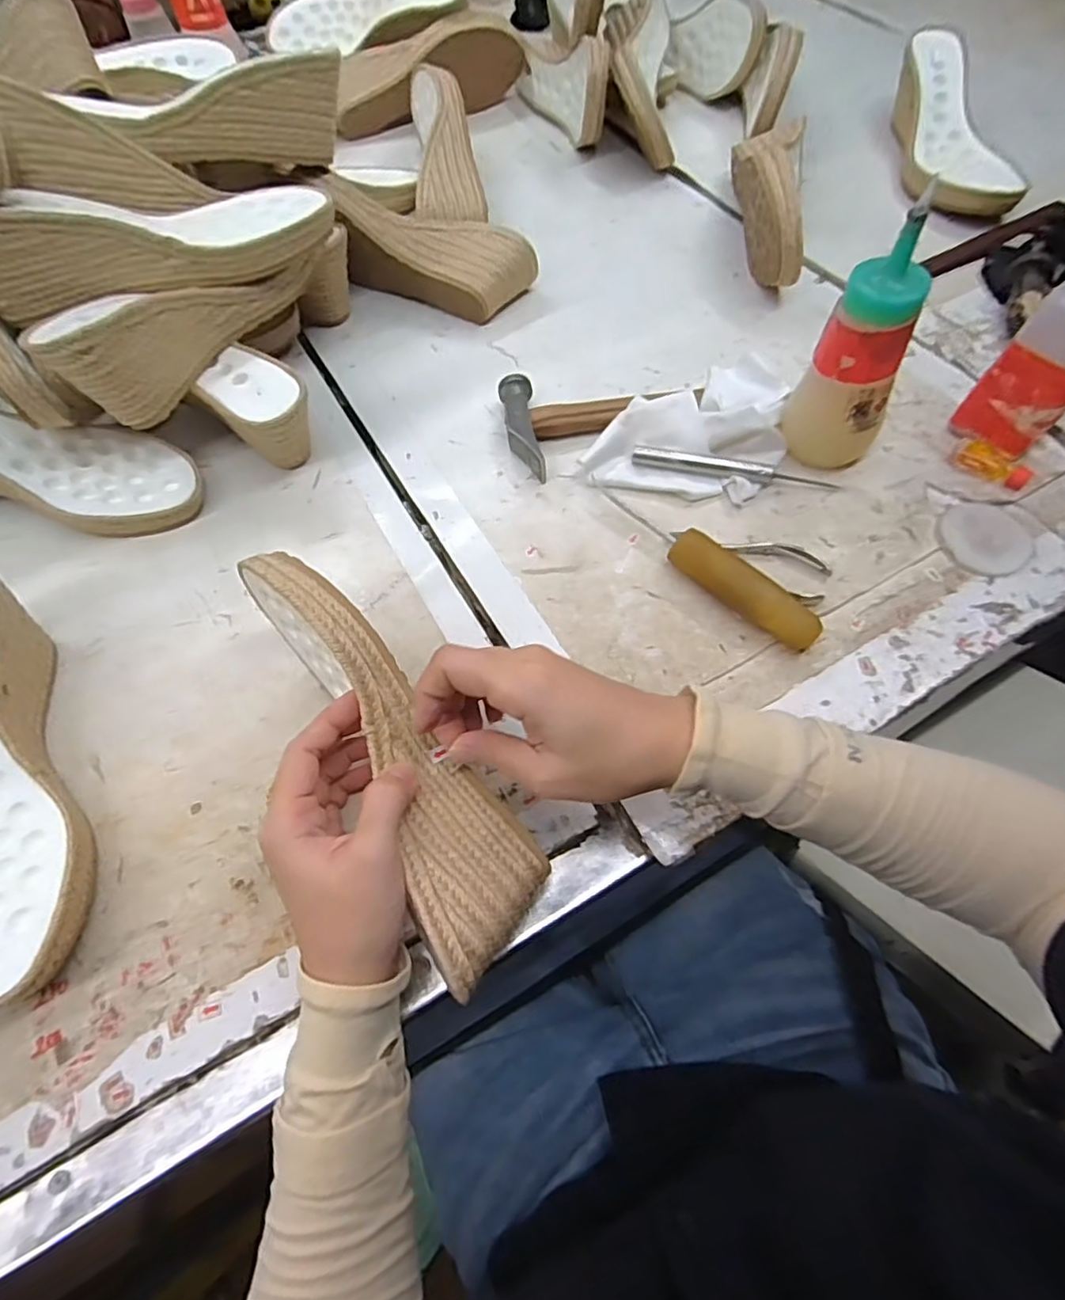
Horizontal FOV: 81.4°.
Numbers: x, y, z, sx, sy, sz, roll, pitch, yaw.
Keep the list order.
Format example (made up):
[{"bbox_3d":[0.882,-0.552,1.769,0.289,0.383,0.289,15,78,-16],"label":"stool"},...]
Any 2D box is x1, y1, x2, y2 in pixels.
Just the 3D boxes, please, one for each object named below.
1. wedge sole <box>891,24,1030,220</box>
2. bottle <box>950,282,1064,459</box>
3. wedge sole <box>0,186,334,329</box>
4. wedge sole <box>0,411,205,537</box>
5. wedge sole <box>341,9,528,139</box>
[{"bbox_3d":[0.413,-0.514,0.605,0.082,0.059,0.225,1,63,2],"label":"wedge sole"},{"bbox_3d":[0.338,-0.201,0.399,0.060,0.151,0.060,31,67,16],"label":"bottle"},{"bbox_3d":[-0.260,-0.286,0.424,0.237,0.065,0.090,-23,65,-23],"label":"wedge sole"},{"bbox_3d":[-0.366,-0.131,0.435,0.245,0.052,0.074,10,63,-19],"label":"wedge sole"},{"bbox_3d":[-0.121,-0.655,0.707,0.234,0.076,0.064,-15,63,-6],"label":"wedge sole"}]

